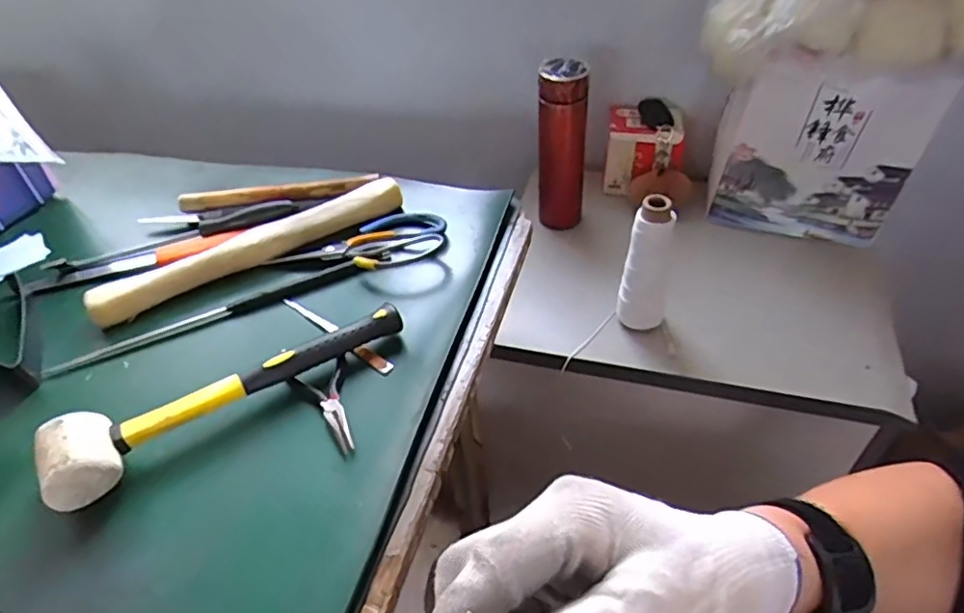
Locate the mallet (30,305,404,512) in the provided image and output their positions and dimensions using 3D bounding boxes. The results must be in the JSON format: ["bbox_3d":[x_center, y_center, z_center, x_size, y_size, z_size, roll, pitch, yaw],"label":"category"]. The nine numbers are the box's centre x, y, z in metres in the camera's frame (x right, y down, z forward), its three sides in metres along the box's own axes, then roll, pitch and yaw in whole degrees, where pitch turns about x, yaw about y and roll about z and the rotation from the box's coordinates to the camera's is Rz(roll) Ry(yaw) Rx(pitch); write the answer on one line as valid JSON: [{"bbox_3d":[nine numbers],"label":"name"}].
[{"bbox_3d":[-0.202,0.059,0.495,0.287,0.048,0.069,-30,49,-24],"label":"mallet"}]

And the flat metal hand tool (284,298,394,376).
[{"bbox_3d":[-0.134,0.021,0.557,0.149,0.007,0.014,30,53,30],"label":"flat metal hand tool"}]

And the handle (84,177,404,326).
[{"bbox_3d":[-0.234,-0.063,0.638,0.319,0.031,0.042,-25,48,-20],"label":"handle"}]

